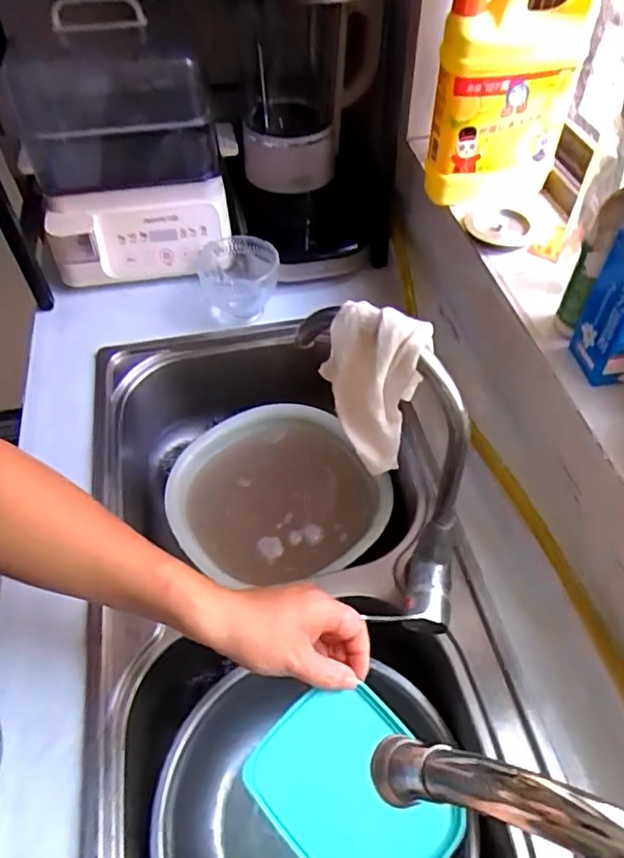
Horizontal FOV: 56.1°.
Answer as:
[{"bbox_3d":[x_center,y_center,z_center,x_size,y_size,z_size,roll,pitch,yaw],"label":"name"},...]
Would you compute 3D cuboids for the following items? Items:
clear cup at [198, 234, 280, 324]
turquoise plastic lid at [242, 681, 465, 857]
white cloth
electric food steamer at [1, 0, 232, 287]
[{"bbox_3d":[-0.102,-0.214,0.821,0.103,0.077,0.100,-1,52,1],"label":"clear cup"},{"bbox_3d":[0.031,0.267,0.430,0.111,0.013,0.144,-42,78,-13],"label":"turquoise plastic lid"},{"bbox_3d":[0.040,-0.031,0.428,0.076,0.111,0.061,14,54,12],"label":"white cloth"},{"bbox_3d":[-0.262,-0.397,0.817,0.250,0.279,0.228,-9,53,-6],"label":"electric food steamer"}]

